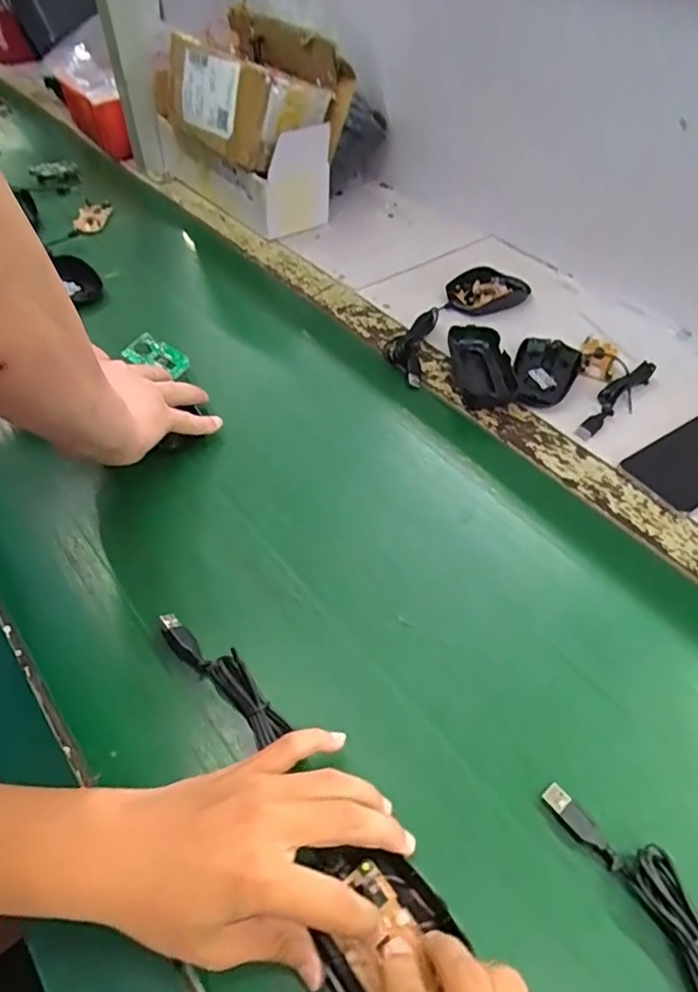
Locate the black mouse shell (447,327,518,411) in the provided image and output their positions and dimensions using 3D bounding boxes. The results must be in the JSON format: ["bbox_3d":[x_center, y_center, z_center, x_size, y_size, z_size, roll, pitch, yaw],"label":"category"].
[{"bbox_3d":[0.130,-0.125,0.571,0.058,0.026,0.108,5,45,-6],"label":"black mouse shell"}]

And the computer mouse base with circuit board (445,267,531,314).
[{"bbox_3d":[0.154,-0.238,0.673,0.101,0.018,0.059,-17,52,-25],"label":"computer mouse base with circuit board"}]

